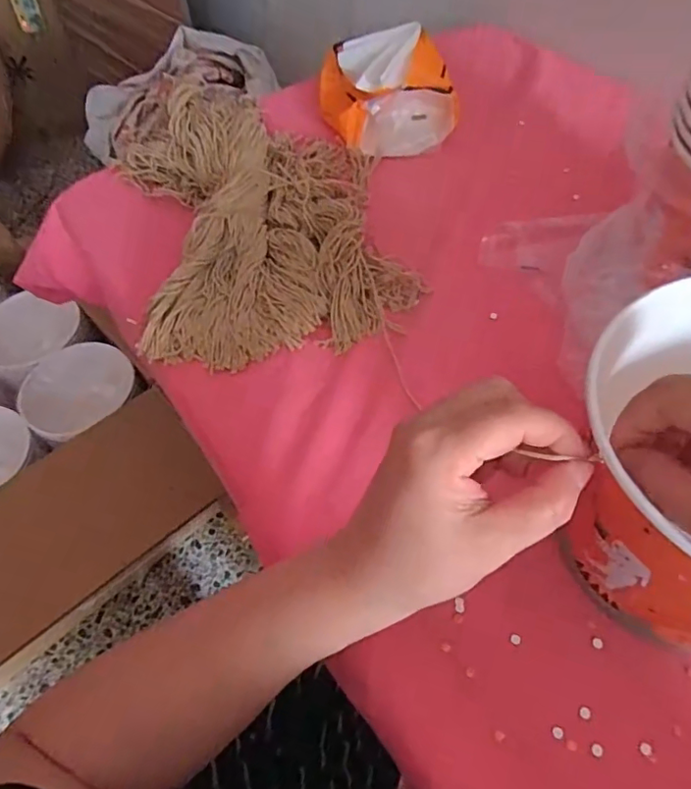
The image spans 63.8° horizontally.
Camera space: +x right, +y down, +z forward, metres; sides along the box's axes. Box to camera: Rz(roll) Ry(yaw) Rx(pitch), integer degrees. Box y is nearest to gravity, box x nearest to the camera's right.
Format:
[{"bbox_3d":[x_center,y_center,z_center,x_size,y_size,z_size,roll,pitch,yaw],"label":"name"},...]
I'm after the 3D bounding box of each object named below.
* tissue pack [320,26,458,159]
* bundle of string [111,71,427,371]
[{"bbox_3d":[0.040,-0.310,0.559,0.121,0.078,0.131,-12,56,-3],"label":"tissue pack"},{"bbox_3d":[-0.081,-0.171,0.491,0.226,0.054,0.324,-16,56,-6],"label":"bundle of string"}]

